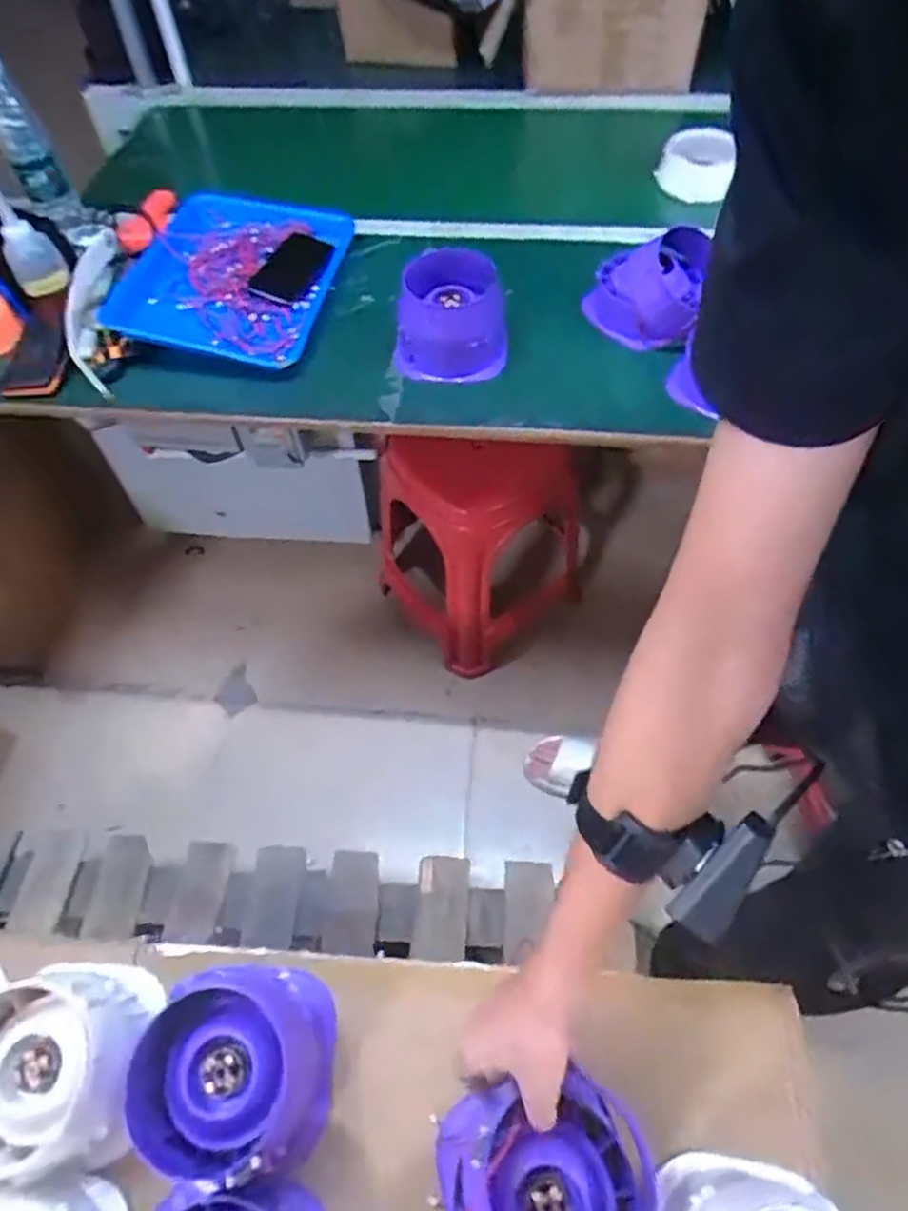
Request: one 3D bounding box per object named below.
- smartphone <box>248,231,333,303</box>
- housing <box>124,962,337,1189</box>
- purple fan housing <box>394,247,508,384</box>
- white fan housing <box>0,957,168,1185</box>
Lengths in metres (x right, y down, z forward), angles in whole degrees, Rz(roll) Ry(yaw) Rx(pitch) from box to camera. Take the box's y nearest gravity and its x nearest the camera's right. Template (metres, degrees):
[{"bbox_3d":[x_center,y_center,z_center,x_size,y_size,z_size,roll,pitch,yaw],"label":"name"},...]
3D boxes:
[{"bbox_3d":[-0.227,-0.472,0.985,0.084,0.012,0.134,25,70,8],"label":"smartphone"},{"bbox_3d":[-0.163,0.345,0.525,0.131,0.085,0.136,-1,57,2],"label":"housing"},{"bbox_3d":[-0.003,-0.353,0.855,0.130,0.110,0.129,-3,57,1],"label":"purple fan housing"},{"bbox_3d":[-0.311,0.347,0.534,0.133,0.081,0.141,-1,57,2],"label":"white fan housing"}]

